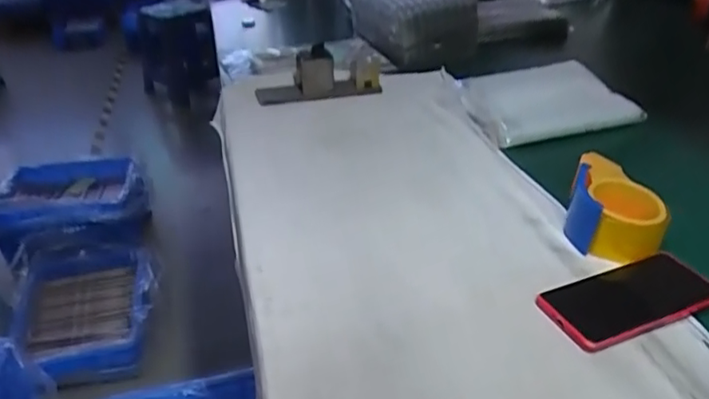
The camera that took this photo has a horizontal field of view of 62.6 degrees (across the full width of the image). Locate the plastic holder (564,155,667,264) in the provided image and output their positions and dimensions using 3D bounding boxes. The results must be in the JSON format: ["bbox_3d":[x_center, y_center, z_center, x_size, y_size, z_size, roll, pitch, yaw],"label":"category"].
[{"bbox_3d":[0.291,0.010,0.647,0.102,0.063,0.111,13,36,24],"label":"plastic holder"}]

